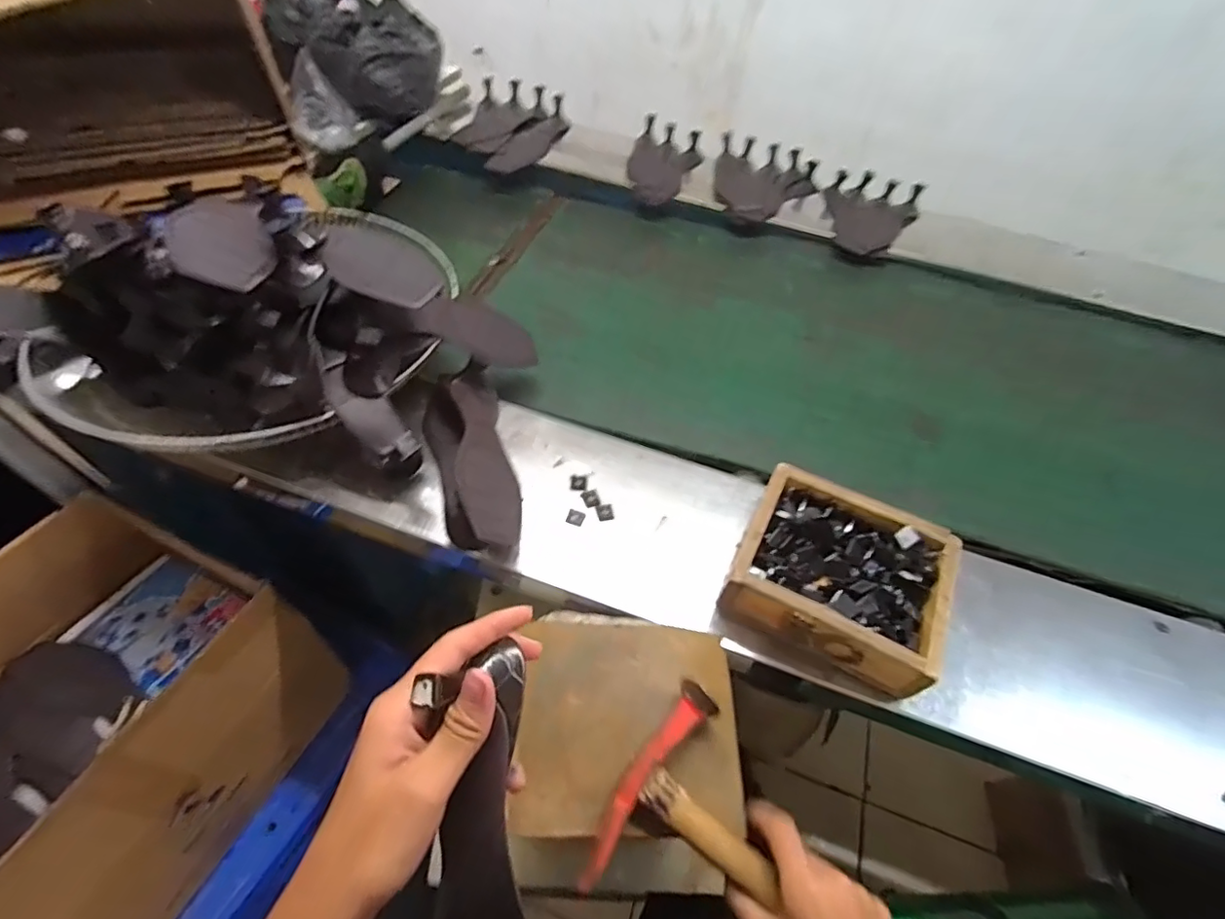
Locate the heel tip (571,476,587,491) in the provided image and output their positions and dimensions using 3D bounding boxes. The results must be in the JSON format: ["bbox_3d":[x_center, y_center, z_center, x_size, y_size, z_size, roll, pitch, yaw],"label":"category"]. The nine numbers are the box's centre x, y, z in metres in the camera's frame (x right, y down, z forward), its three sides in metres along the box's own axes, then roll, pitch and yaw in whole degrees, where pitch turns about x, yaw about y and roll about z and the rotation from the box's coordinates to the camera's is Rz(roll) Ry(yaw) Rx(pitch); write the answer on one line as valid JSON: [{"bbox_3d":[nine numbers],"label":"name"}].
[{"bbox_3d":[-0.036,0.025,0.595,0.017,0.004,0.018,3,52,-3],"label":"heel tip"}]

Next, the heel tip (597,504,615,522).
[{"bbox_3d":[-0.007,0.054,0.576,0.017,0.004,0.017,-10,54,-13],"label":"heel tip"}]

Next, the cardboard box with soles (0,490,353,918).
[{"bbox_3d":[-0.644,0.332,0.651,0.308,0.273,0.451,22,53,12],"label":"cardboard box with soles"}]

